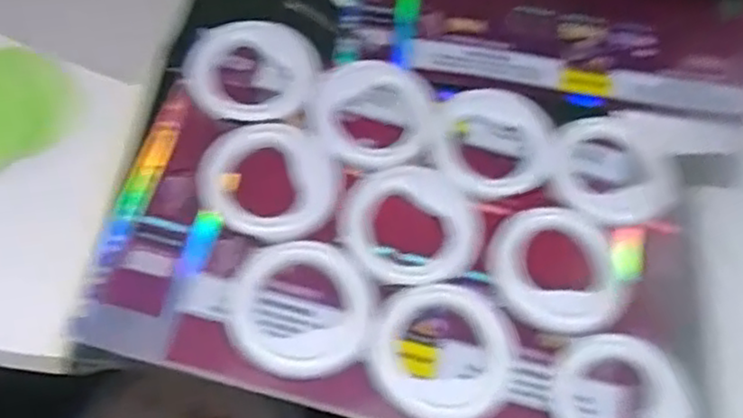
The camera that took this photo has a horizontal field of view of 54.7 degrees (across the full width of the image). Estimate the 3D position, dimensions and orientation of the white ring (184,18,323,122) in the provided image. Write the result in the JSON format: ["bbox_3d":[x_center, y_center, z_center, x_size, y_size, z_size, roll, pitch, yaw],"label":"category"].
[{"bbox_3d":[-0.133,-0.152,0.798,0.137,0.031,0.137,6,61,-11],"label":"white ring"}]

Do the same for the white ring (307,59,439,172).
[{"bbox_3d":[0.002,-0.104,0.784,0.148,0.043,0.141,-25,73,-6],"label":"white ring"}]

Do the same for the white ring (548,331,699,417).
[{"bbox_3d":[0.237,0.182,0.672,0.137,0.030,0.128,-1,72,2],"label":"white ring"}]

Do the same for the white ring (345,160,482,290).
[{"bbox_3d":[0.041,0.014,0.729,0.139,0.032,0.127,-1,72,2],"label":"white ring"}]

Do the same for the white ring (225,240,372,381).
[{"bbox_3d":[-0.068,0.094,0.676,0.131,0.027,0.128,-1,72,2],"label":"white ring"}]

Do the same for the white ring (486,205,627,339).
[{"bbox_3d":[0.185,0.061,0.722,0.132,0.026,0.131,-11,72,-2],"label":"white ring"}]

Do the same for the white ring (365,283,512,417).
[{"bbox_3d":[0.065,0.133,0.673,0.130,0.028,0.131,-1,72,2],"label":"white ring"}]

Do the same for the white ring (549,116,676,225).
[{"bbox_3d":[0.256,-0.040,0.778,0.136,0.016,0.130,4,68,-9],"label":"white ring"}]

